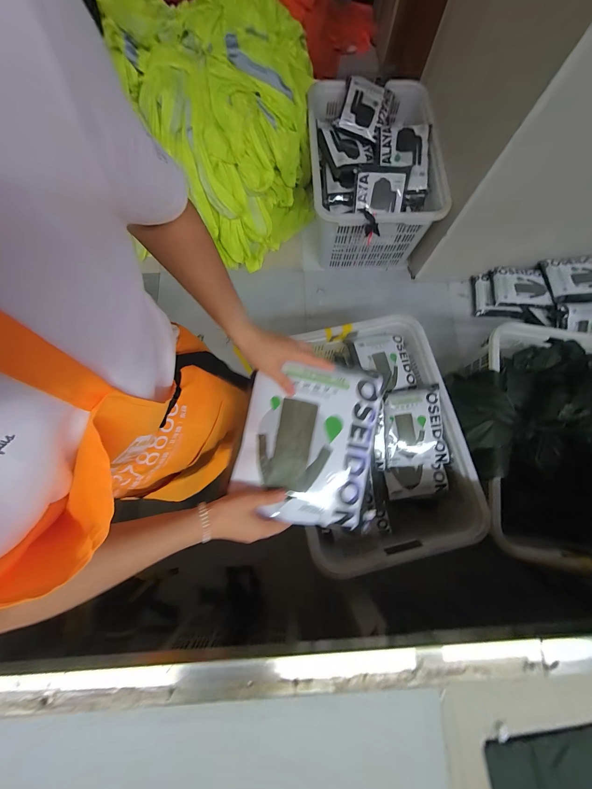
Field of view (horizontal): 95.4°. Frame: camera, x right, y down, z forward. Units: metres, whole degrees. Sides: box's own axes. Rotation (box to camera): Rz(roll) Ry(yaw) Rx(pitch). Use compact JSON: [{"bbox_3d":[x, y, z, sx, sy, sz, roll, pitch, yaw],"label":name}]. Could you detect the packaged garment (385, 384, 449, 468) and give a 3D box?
[{"bbox_3d":[0.418,0.115,0.960,0.201,0.084,0.263,-2,76,-1],"label":"packaged garment"}]

